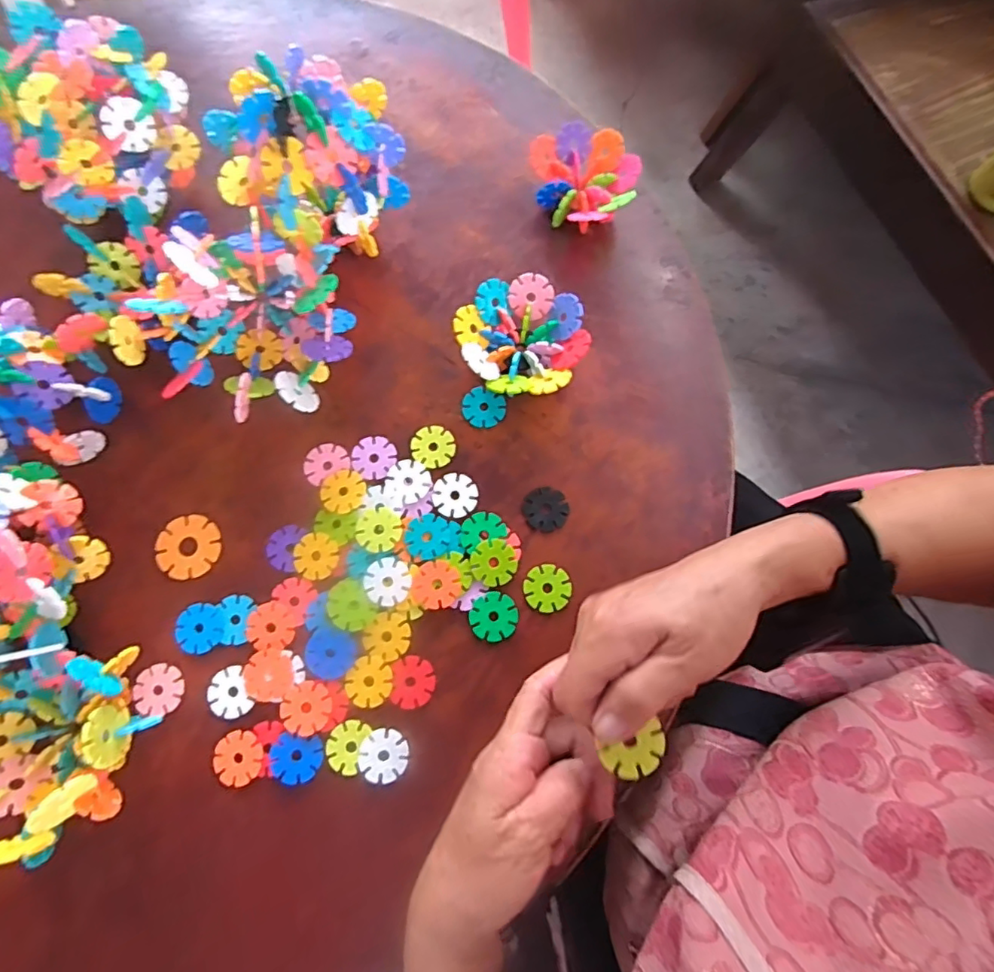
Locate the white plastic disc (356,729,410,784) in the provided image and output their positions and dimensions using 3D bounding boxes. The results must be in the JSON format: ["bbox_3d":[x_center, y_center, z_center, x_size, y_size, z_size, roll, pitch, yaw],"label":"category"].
[{"bbox_3d":[-0.073,0.173,0.363,0.031,0.004,0.031,1,72,-4],"label":"white plastic disc"}]

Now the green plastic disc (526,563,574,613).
[{"bbox_3d":[0.036,0.070,0.384,0.029,0.004,0.031,0,78,0],"label":"green plastic disc"}]

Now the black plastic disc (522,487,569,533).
[{"bbox_3d":[0.034,0.016,0.398,0.031,0.004,0.031,0,78,0],"label":"black plastic disc"}]

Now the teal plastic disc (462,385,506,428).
[{"bbox_3d":[-0.010,-0.058,0.420,0.031,0.004,0.030,0,78,0],"label":"teal plastic disc"}]

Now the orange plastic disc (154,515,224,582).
[{"bbox_3d":[-0.217,0.043,0.396,0.042,0.005,0.044,0,78,0],"label":"orange plastic disc"}]

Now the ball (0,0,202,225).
[{"bbox_3d":[-0.282,-0.260,0.396,0.102,0.098,0.113,3,78,1],"label":"ball"}]

